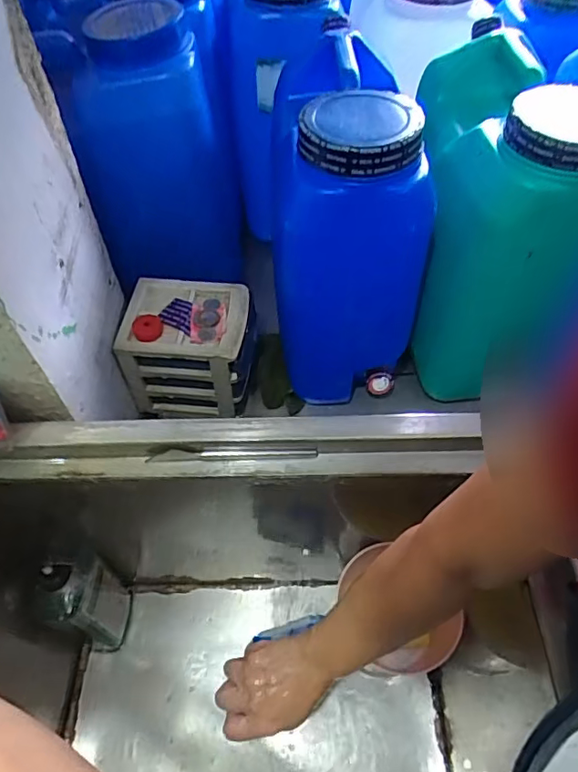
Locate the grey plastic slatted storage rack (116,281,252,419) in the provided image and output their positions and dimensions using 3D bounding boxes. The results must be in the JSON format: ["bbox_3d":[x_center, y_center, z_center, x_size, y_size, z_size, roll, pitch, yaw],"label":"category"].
[{"bbox_3d":[-0.140,-0.050,0.770,0.183,0.151,0.138,4,55,2],"label":"grey plastic slatted storage rack"}]

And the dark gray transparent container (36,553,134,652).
[{"bbox_3d":[-0.268,0.286,0.688,0.055,0.246,0.090,2,55,1],"label":"dark gray transparent container"}]

